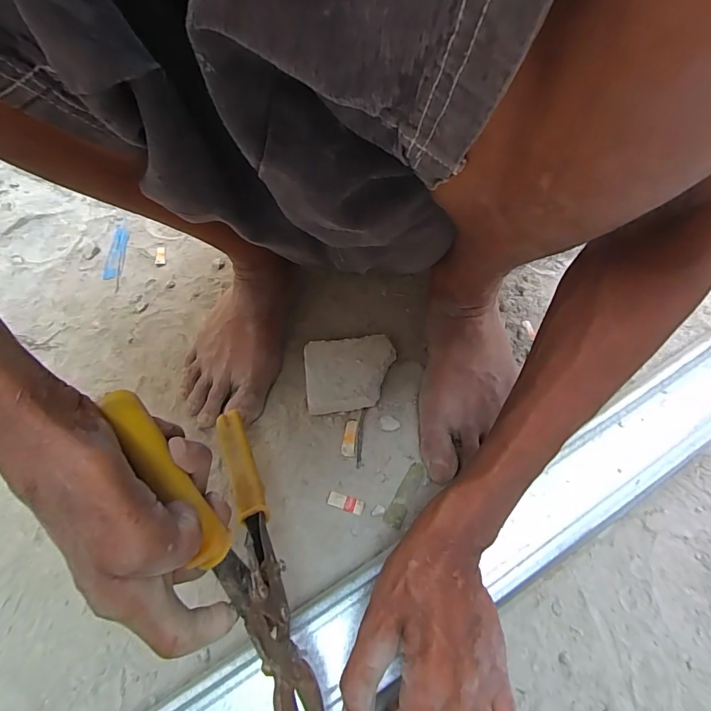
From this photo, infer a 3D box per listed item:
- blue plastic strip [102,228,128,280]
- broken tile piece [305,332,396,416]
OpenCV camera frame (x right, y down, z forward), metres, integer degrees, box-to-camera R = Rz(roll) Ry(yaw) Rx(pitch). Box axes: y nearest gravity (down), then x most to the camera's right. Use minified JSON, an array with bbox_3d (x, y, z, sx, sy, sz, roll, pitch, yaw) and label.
[{"bbox_3d":[-0.311,-0.134,0.561,0.021,0.004,0.090,-7,57,-1],"label":"blue plastic strip"},{"bbox_3d":[-0.005,0.020,0.427,0.088,0.023,0.080,-5,57,1],"label":"broken tile piece"}]

